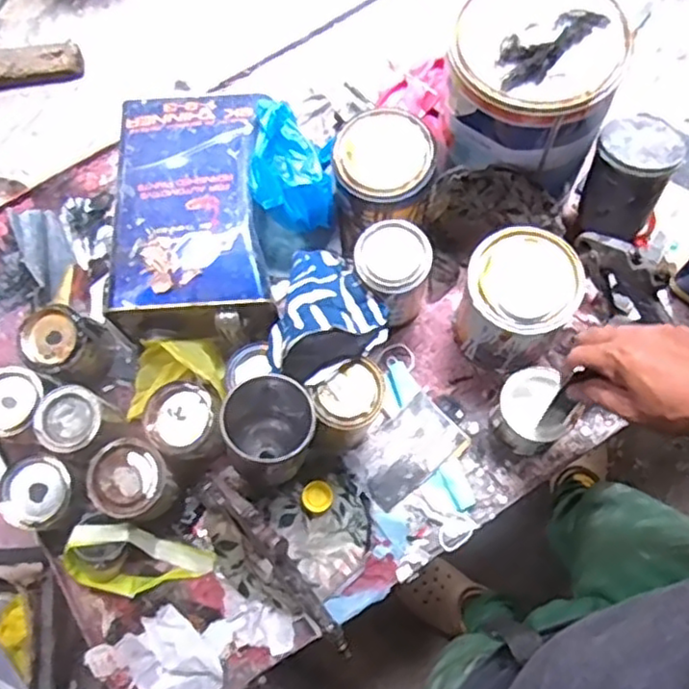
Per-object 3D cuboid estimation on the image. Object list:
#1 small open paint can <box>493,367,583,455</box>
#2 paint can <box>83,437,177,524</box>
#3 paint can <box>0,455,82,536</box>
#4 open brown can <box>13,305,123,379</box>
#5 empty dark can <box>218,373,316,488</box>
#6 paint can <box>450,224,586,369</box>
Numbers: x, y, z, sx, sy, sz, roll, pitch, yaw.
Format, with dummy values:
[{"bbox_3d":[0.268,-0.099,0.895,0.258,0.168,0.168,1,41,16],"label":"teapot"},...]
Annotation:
[{"bbox_3d":[0.188,0.068,0.687,0.073,0.070,0.071,-1,74,2],"label":"small open paint can"},{"bbox_3d":[-0.207,0.136,0.677,0.075,0.071,0.071,-1,76,3],"label":"paint can"},{"bbox_3d":[-0.297,0.152,0.680,0.069,0.064,0.071,-1,76,3],"label":"paint can"},{"bbox_3d":[-0.294,0.004,0.723,0.078,0.073,0.074,27,79,9],"label":"open brown can"},{"bbox_3d":[-0.070,0.084,0.638,0.078,0.106,0.088,20,78,7],"label":"empty dark can"},{"bbox_3d":[0.169,-0.041,0.686,0.100,0.133,0.104,-1,76,3],"label":"paint can"}]

